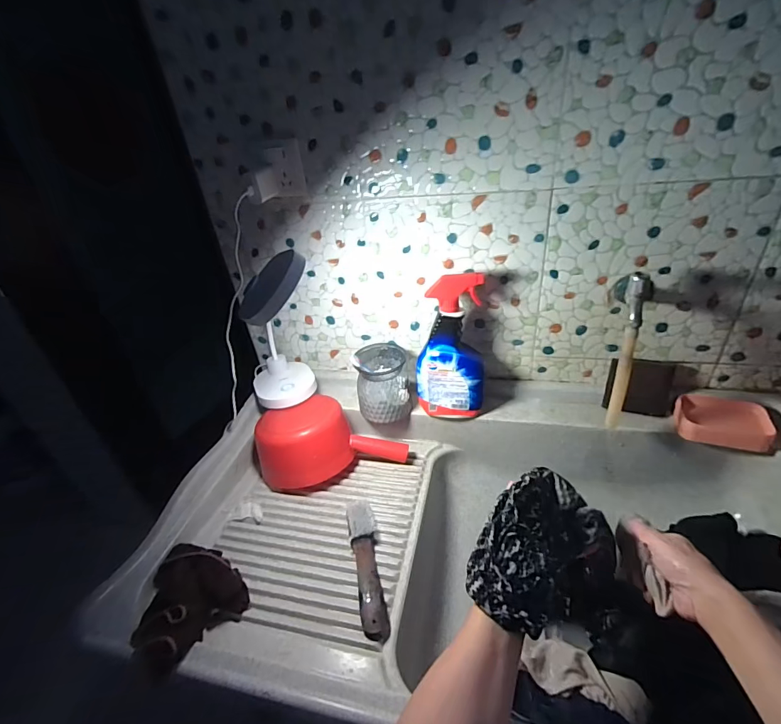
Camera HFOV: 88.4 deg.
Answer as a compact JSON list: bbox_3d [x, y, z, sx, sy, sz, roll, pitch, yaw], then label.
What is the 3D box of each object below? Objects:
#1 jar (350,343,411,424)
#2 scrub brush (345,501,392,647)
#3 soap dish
[{"bbox_3d":[-0.016,0.040,0.784,0.097,0.114,0.105,-5,33,3],"label":"jar"},{"bbox_3d":[-0.031,0.291,0.580,0.040,0.037,0.204,-11,33,-7],"label":"scrub brush"},{"bbox_3d":[0.549,0.099,0.666,0.123,0.036,0.087,10,36,24],"label":"soap dish"}]

